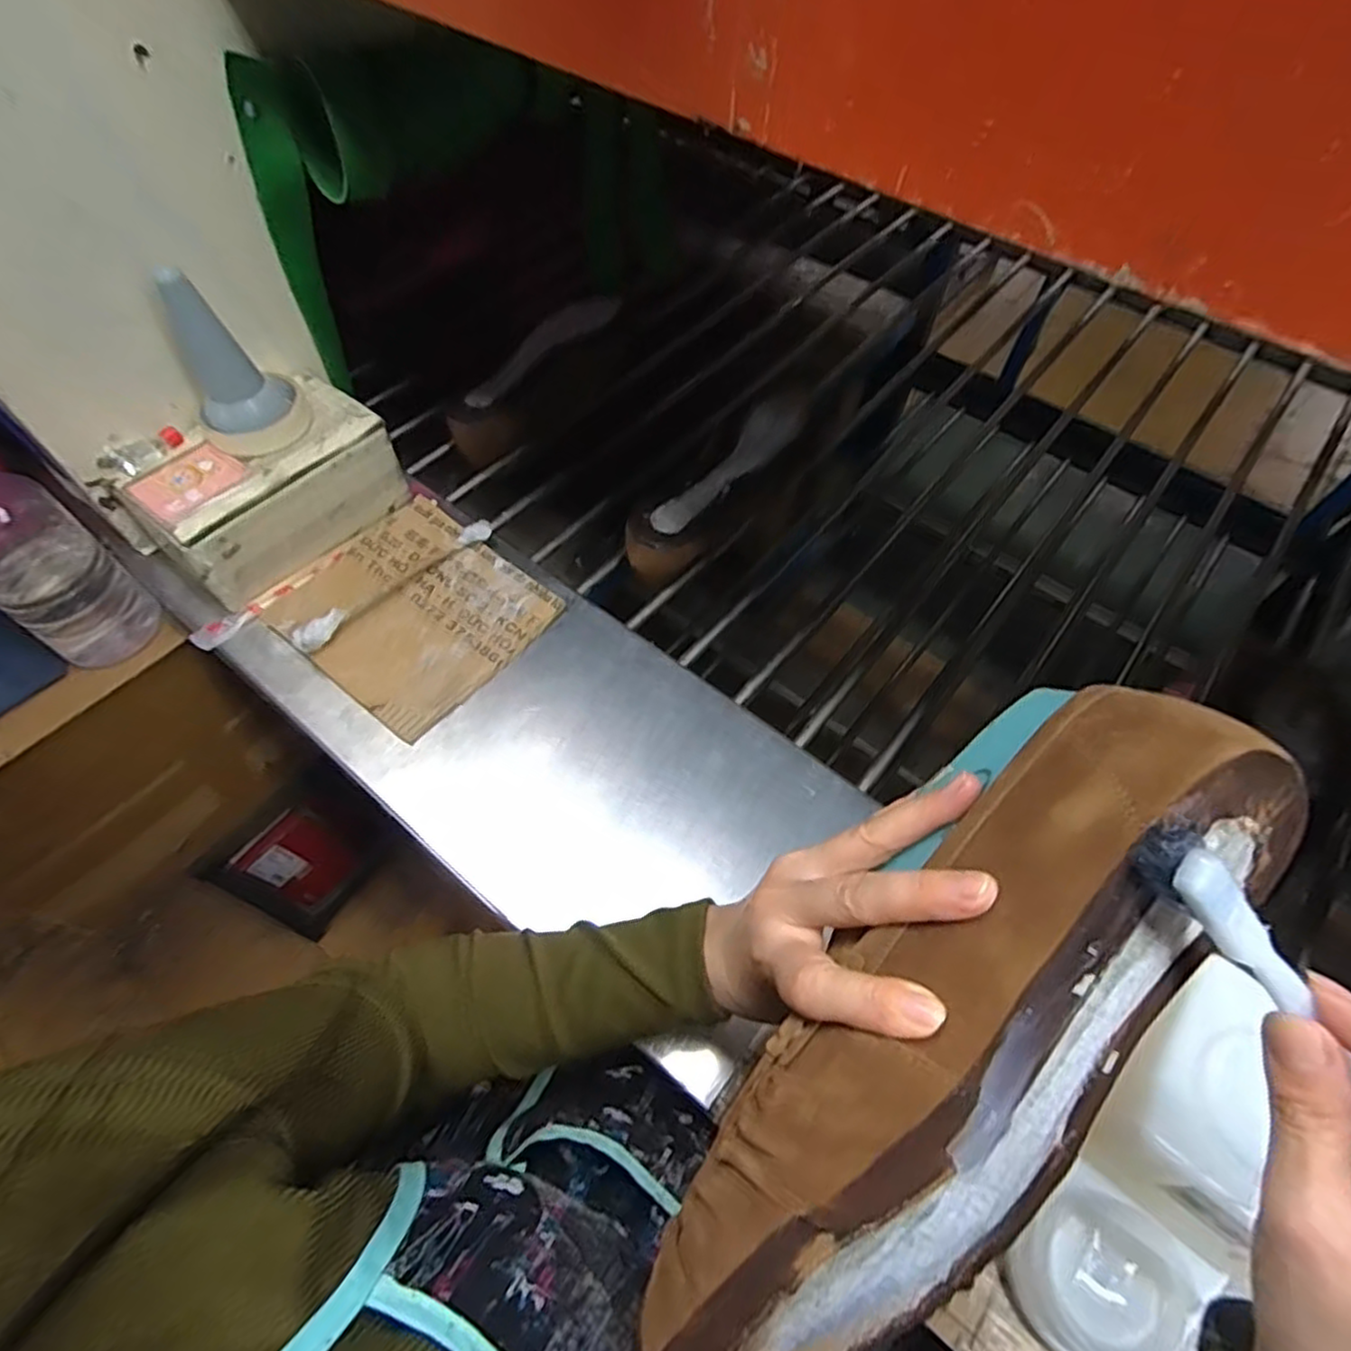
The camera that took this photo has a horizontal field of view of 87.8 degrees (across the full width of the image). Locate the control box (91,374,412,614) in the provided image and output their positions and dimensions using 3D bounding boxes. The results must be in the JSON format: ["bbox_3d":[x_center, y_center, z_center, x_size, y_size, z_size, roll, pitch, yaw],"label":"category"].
[{"bbox_3d":[-0.359,-0.162,0.616,0.129,0.084,0.210,39,64,21],"label":"control box"}]

